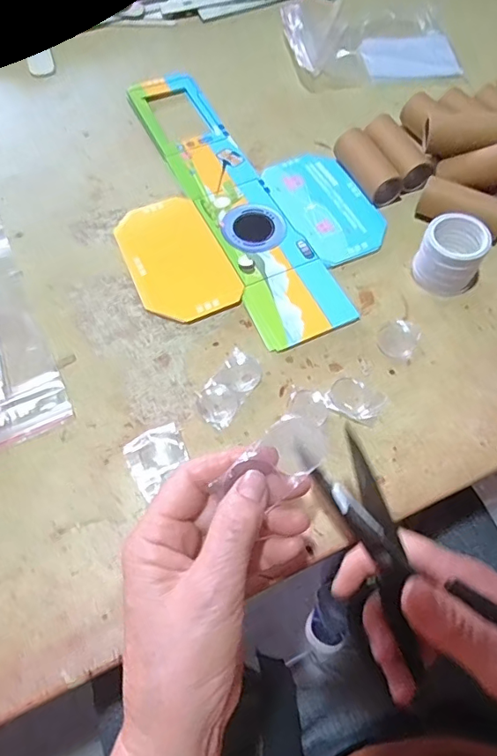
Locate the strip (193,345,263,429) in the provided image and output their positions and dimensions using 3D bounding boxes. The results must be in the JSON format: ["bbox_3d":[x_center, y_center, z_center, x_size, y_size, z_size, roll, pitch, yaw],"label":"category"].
[{"bbox_3d":[-0.015,0.007,0.366,0.031,0.004,0.061,31,67,15],"label":"strip"}]

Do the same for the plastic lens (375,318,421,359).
[{"bbox_3d":[0.116,-0.031,0.381,0.029,0.005,0.036,29,67,14],"label":"plastic lens"}]

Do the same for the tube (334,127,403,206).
[{"bbox_3d":[0.107,-0.192,0.450,0.028,0.025,0.074,-26,66,-12],"label":"tube"}]

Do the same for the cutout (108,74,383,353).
[{"bbox_3d":[-0.022,-0.173,0.455,0.213,0.009,0.341,-23,65,-11],"label":"cutout"}]

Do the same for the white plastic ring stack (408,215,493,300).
[{"bbox_3d":[0.160,-0.099,0.393,0.049,0.048,0.051,30,67,15],"label":"white plastic ring stack"}]

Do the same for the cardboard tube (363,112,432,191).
[{"bbox_3d":[0.134,-0.208,0.461,0.036,0.028,0.074,-24,65,-11],"label":"cardboard tube"}]

